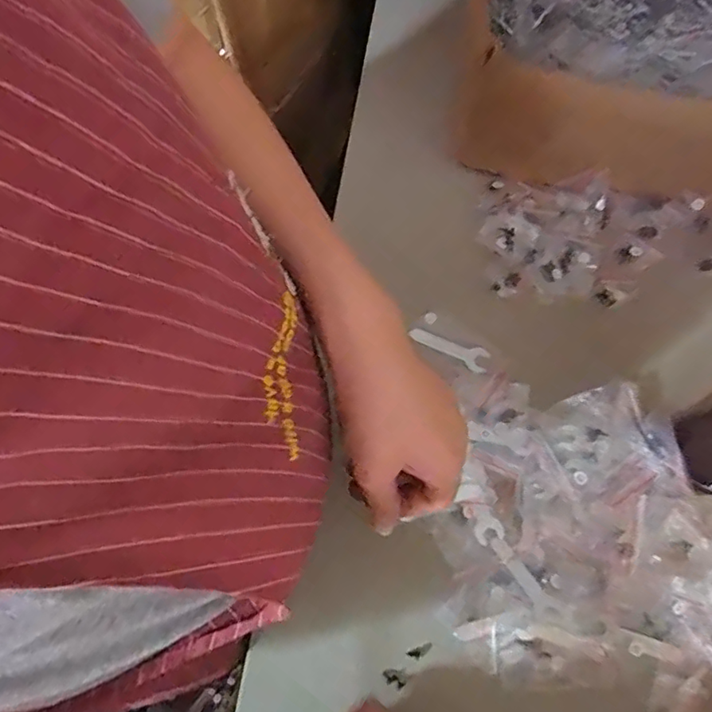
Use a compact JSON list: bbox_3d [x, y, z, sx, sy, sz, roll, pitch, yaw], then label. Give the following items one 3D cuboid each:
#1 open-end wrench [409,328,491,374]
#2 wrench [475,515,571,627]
[{"bbox_3d":[0.080,-0.009,0.477,0.067,0.004,0.021,29,74,7],"label":"open-end wrench"},{"bbox_3d":[0.119,0.157,0.416,0.021,0.008,0.083,-32,63,-10],"label":"wrench"}]

